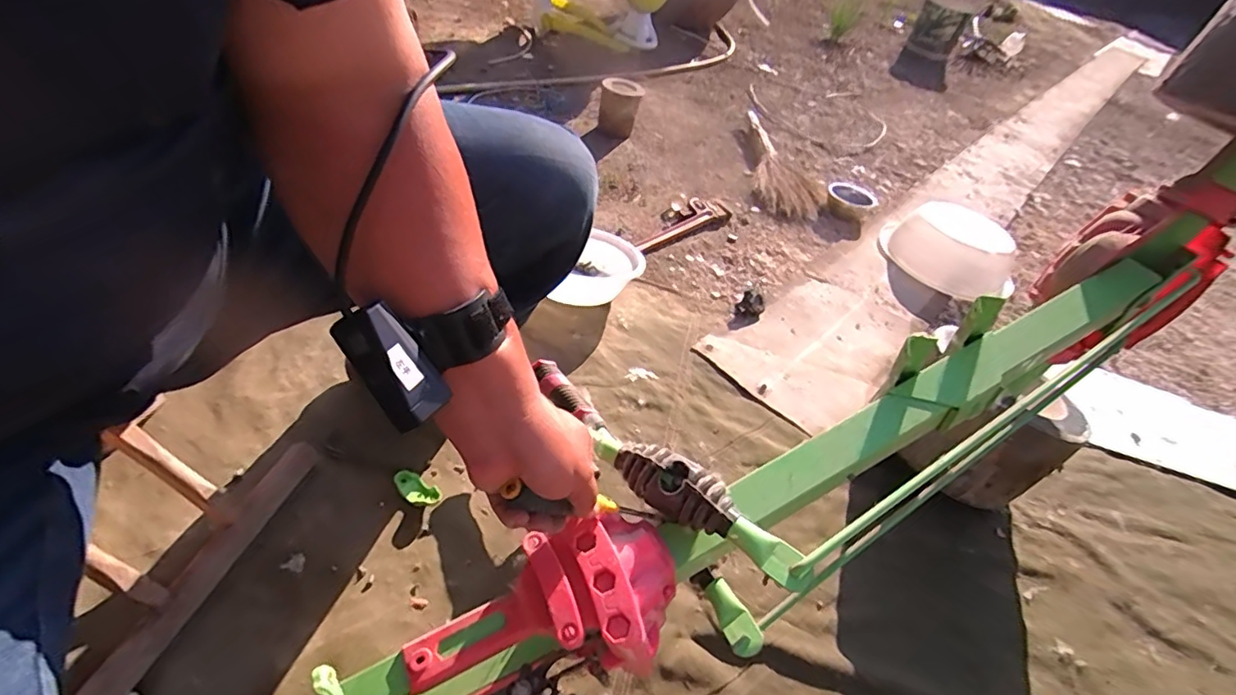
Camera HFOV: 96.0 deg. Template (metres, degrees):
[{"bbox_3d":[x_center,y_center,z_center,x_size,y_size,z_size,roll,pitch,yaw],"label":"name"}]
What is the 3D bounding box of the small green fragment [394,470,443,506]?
[{"bbox_3d":[-0.264,0.185,0.729,0.069,0.011,0.034,32,46,18],"label":"small green fragment"}]

